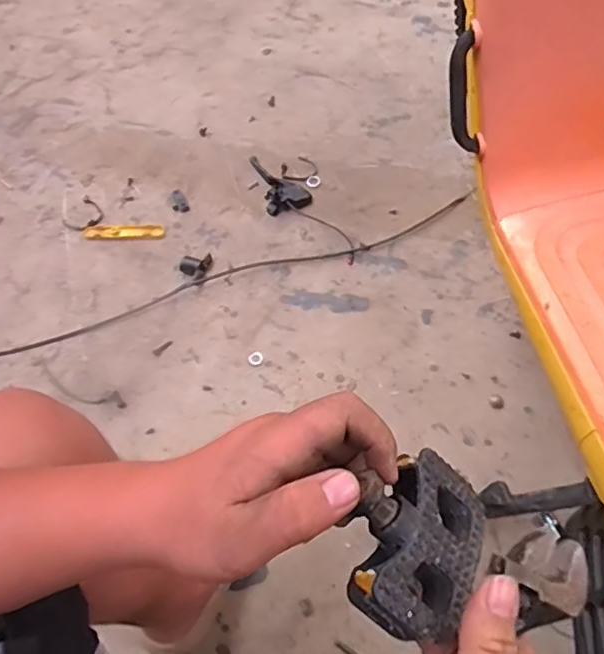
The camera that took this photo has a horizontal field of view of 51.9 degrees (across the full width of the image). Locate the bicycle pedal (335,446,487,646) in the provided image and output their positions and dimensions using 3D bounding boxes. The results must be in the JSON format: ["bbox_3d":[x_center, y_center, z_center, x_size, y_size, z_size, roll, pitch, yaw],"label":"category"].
[{"bbox_3d":[0.053,0.105,0.307,0.073,0.028,0.083,48,47,-7],"label":"bicycle pedal"}]

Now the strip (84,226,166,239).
[{"bbox_3d":[-0.328,-0.175,1.148,0.147,0.011,0.026,-1,62,4],"label":"strip"}]

